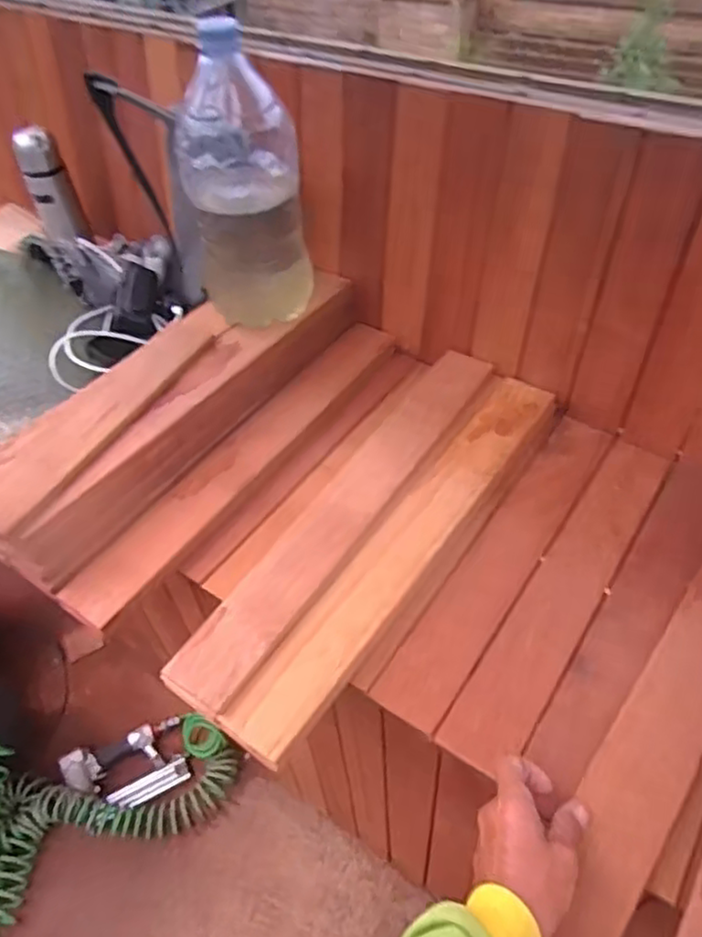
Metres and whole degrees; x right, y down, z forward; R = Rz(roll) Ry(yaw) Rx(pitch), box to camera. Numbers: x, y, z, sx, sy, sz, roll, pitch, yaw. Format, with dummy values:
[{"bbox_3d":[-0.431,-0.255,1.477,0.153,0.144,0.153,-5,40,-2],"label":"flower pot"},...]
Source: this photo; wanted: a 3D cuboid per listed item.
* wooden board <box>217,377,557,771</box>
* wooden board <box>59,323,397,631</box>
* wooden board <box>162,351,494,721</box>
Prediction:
[{"bbox_3d":[0.067,0.069,0.654,0.074,0.028,0.497,27,57,26],"label":"wooden board"},{"bbox_3d":[-0.115,-0.022,0.754,0.068,0.022,0.493,26,56,25],"label":"wooden board"},{"bbox_3d":[0.008,0.033,0.681,0.071,0.029,0.503,25,56,24],"label":"wooden board"}]

